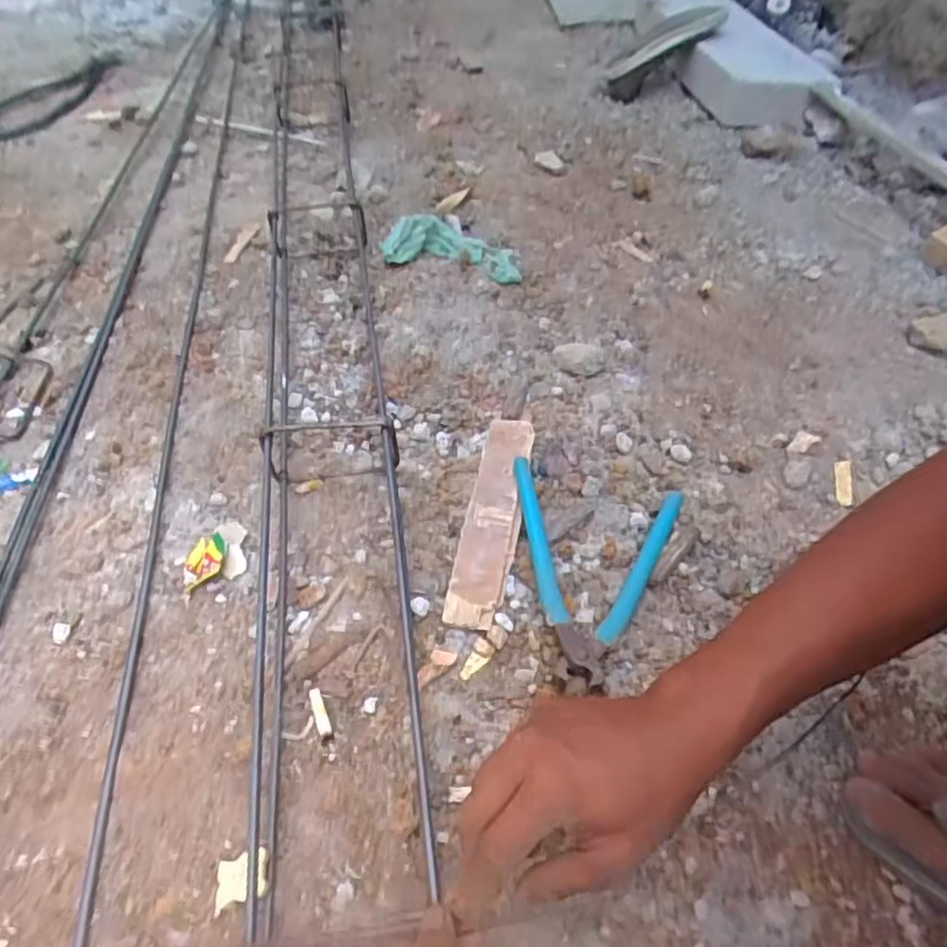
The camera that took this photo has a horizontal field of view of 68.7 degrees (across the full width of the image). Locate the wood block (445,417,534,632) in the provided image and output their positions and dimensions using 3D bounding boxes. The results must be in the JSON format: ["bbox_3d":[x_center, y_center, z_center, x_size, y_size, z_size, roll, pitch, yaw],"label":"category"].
[{"bbox_3d":[0.019,0.036,0.623,0.047,0.020,0.228,10,48,6],"label":"wood block"}]

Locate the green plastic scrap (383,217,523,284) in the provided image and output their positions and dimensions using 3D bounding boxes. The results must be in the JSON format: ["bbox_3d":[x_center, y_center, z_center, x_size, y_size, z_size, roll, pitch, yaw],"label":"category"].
[{"bbox_3d":[-0.025,-0.304,0.910,0.182,0.047,0.093,10,48,6],"label":"green plastic scrap"}]

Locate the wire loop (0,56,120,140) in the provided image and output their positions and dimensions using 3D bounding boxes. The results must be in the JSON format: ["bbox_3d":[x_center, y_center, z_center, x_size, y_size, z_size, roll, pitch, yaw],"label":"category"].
[{"bbox_3d":[-0.811,-0.725,1.327,0.123,0.021,0.420,3,48,0],"label":"wire loop"}]

